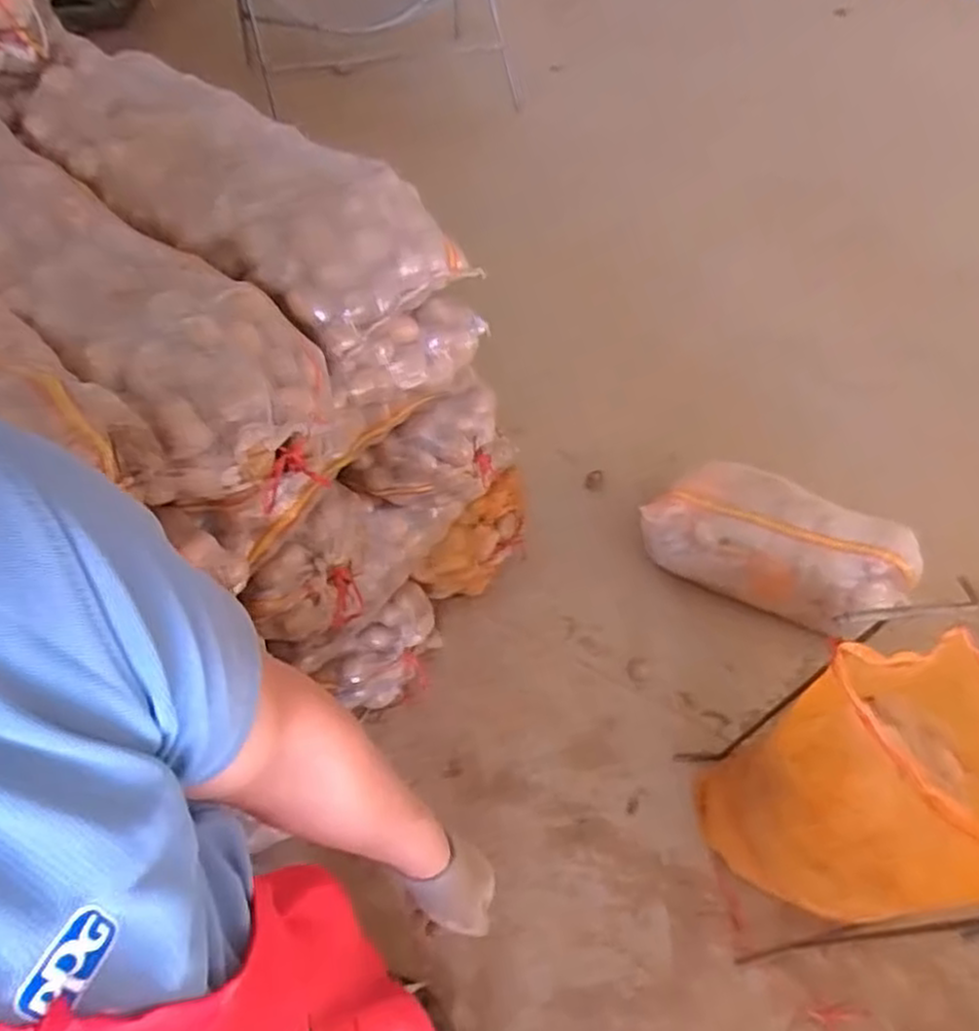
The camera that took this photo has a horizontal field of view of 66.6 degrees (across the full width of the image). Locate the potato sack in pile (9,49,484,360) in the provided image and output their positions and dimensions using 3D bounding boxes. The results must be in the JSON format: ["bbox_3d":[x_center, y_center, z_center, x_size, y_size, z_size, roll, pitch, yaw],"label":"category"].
[{"bbox_3d":[-0.394,-0.498,1.142,0.625,0.187,0.310,26,58,14],"label":"potato sack in pile"}]

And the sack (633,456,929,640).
[{"bbox_3d":[0.643,0.060,1.670,0.554,0.166,0.241,24,57,12],"label":"sack"}]

